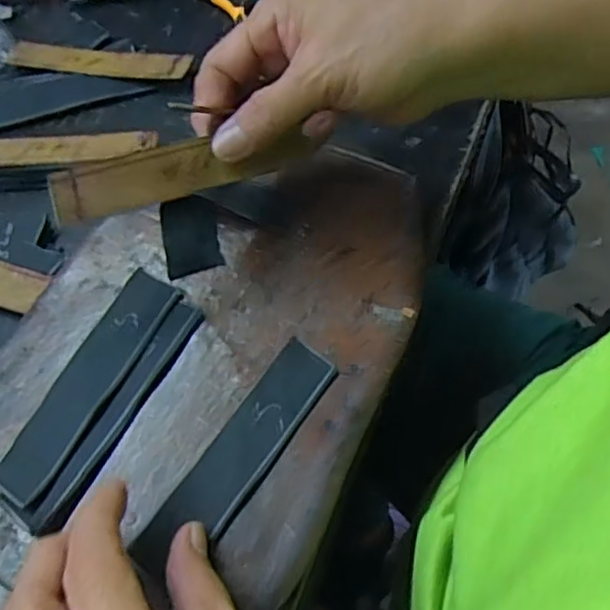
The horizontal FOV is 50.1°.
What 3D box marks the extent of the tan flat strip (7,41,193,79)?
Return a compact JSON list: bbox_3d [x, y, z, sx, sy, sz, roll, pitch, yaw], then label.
[{"bbox_3d":[-0.139,-0.167,0.443,0.120,0.006,0.024,5,65,3],"label":"tan flat strip"}]

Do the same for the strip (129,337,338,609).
[{"bbox_3d":[-0.029,0.066,0.277,0.032,0.007,0.124,25,61,16],"label":"strip"}]

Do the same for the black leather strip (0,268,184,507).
[{"bbox_3d":[-0.099,0.032,0.300,0.028,0.004,0.119,23,61,13],"label":"black leather strip"}]

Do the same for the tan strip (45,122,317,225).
[{"bbox_3d":[-0.052,-0.063,0.298,0.125,0.006,0.022,-20,104,-24],"label":"tan strip"}]

